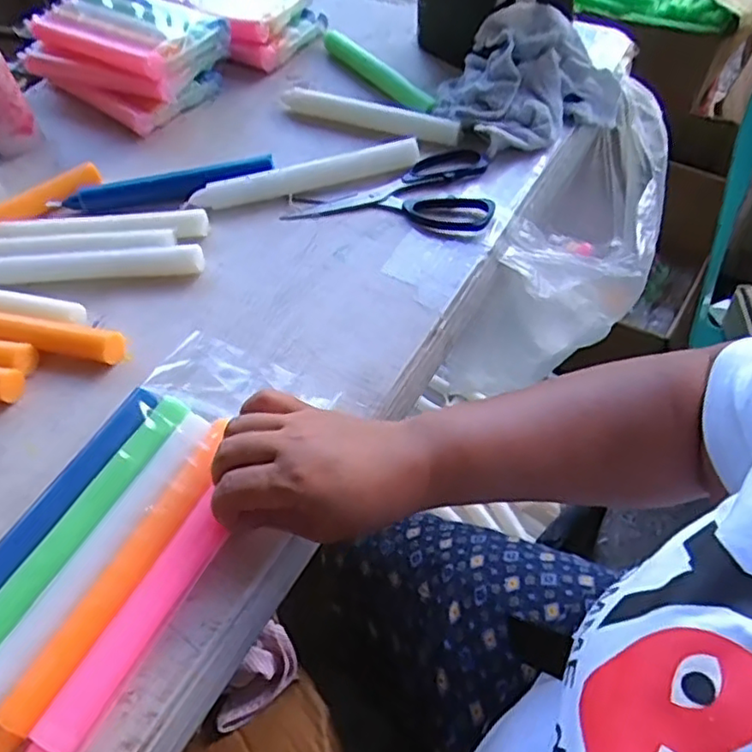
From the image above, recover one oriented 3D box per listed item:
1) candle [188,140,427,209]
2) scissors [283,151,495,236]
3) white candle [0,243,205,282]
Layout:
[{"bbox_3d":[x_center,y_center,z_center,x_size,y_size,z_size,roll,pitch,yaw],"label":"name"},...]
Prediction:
[{"bbox_3d":[-0.062,-0.179,0.567,0.204,0.016,0.021,-11,54,-3],"label":"candle"},{"bbox_3d":[0.014,-0.163,0.558,0.172,0.009,0.097,4,54,8],"label":"scissors"},{"bbox_3d":[-0.246,-0.093,0.536,0.205,0.017,0.026,0,54,6],"label":"white candle"}]

